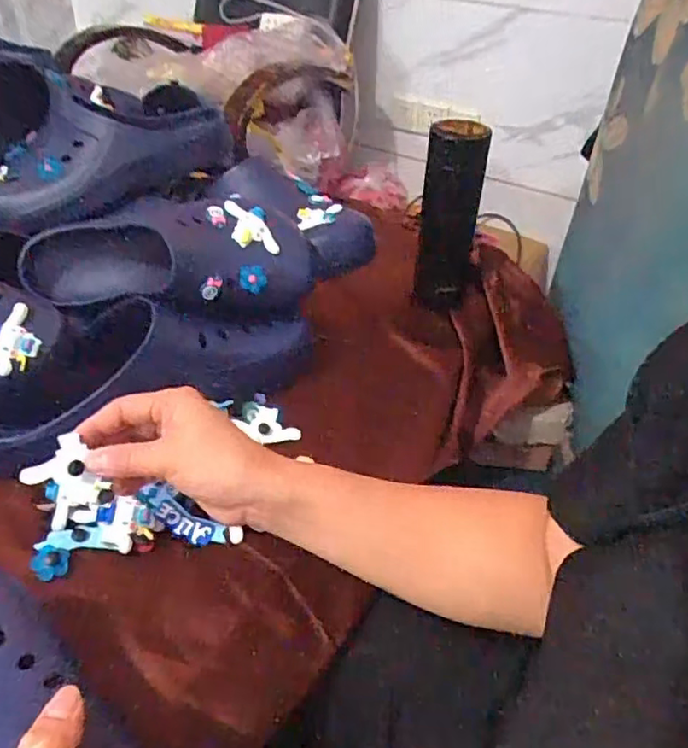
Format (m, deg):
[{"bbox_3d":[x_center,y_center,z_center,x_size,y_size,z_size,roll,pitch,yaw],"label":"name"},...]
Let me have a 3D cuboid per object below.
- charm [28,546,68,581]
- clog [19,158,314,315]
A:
[{"bbox_3d":[-0.212,0.136,0.444,0.026,0.006,0.021,8,40,6],"label":"charm"},{"bbox_3d":[-0.154,-0.112,0.562,0.261,0.083,0.125,-11,41,-16],"label":"clog"}]

